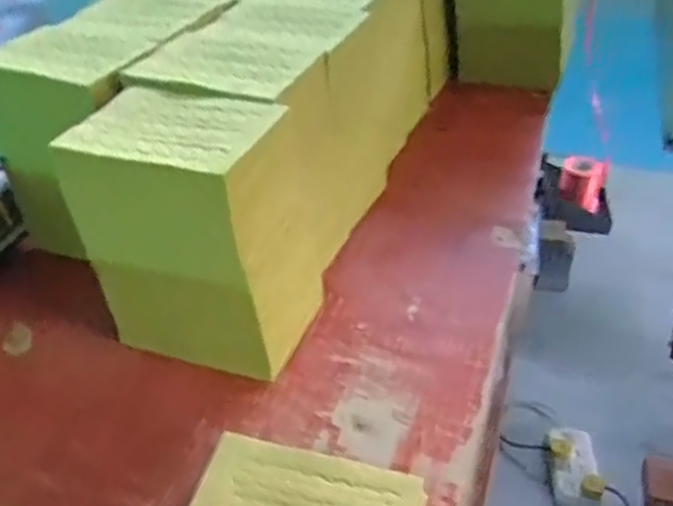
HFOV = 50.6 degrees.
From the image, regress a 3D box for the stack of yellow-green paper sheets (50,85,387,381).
[{"bbox_3d":[-0.117,-0.018,0.637,0.177,0.216,0.130,13,38,19],"label":"stack of yellow-green paper sheets"}]

